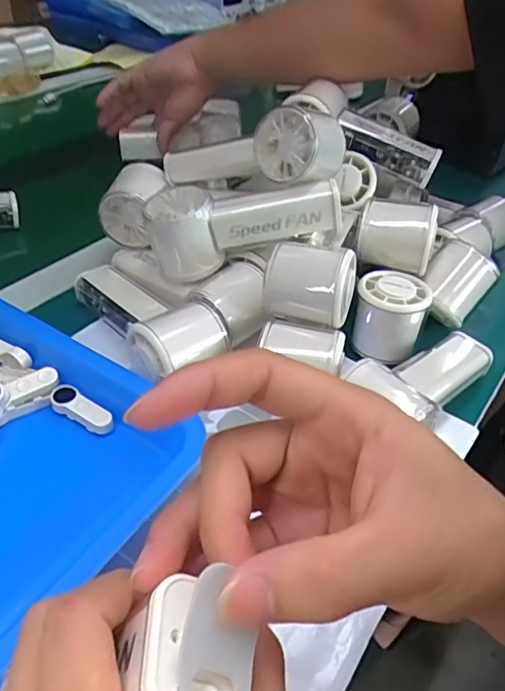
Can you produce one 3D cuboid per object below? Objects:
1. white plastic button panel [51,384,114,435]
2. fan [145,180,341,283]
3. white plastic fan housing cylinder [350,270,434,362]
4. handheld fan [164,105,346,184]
[{"bbox_3d":[-0.118,0.045,0.380,0.050,0.012,0.017,26,46,22],"label":"white plastic button panel"},{"bbox_3d":[-0.006,-0.096,0.435,0.150,0.063,0.045,-8,41,8],"label":"fan"},{"bbox_3d":[0.110,-0.025,0.446,0.055,0.053,0.056,17,43,13],"label":"white plastic fan housing cylinder"},{"bbox_3d":[-0.007,-0.159,0.456,0.154,0.062,0.054,1,37,26],"label":"handheld fan"}]

